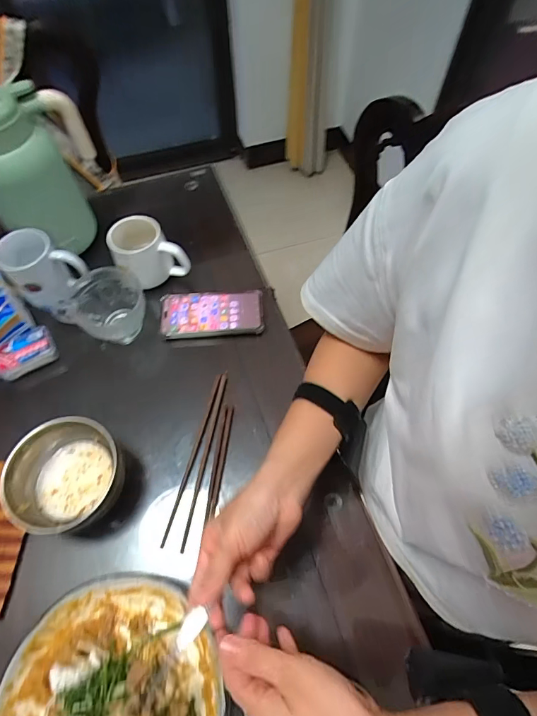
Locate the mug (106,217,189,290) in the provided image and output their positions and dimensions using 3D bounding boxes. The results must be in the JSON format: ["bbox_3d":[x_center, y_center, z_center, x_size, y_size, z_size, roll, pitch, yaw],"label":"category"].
[{"bbox_3d":[-0.200,-0.179,0.673,0.112,0.080,0.079,-20,63,-10],"label":"mug"}]

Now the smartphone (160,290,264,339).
[{"bbox_3d":[-0.093,-0.072,0.662,0.166,0.018,0.079,-2,62,-1],"label":"smartphone"}]

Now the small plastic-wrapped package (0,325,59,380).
[{"bbox_3d":[-0.378,-0.008,0.622,0.088,0.028,0.053,-30,66,-15],"label":"small plastic-wrapped package"}]

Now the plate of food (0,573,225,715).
[{"bbox_3d":[-0.158,0.346,0.398,0.212,0.053,0.211,0,62,0],"label":"plate of food"}]

